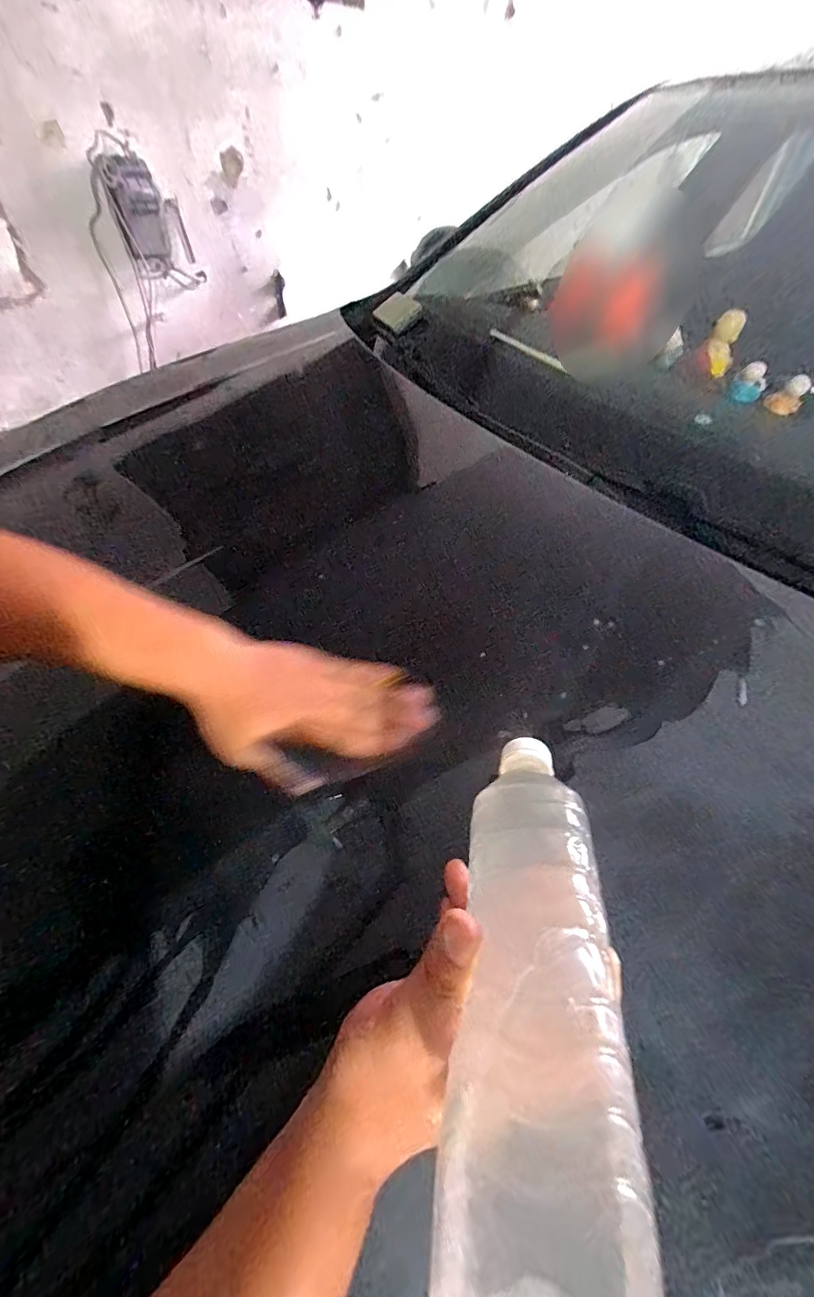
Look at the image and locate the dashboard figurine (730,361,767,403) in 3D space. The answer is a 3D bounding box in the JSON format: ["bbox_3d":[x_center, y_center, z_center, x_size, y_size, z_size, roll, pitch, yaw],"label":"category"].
[{"bbox_3d":[0.489,-0.380,0.627,0.041,0.045,0.026,32,55,19],"label":"dashboard figurine"}]

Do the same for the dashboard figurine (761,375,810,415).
[{"bbox_3d":[0.517,-0.346,0.596,0.041,0.049,0.028,36,57,22],"label":"dashboard figurine"}]

